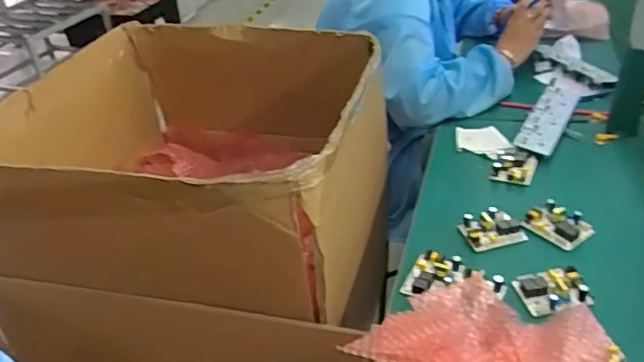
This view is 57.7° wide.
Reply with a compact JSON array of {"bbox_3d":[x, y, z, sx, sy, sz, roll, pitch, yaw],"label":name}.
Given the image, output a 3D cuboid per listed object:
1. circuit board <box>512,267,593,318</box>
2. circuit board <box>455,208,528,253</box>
[{"bbox_3d":[0.298,0.145,0.753,0.079,0.029,0.062,-8,35,-4],"label":"circuit board"},{"bbox_3d":[0.251,0.070,0.872,0.082,0.021,0.067,-10,35,-6],"label":"circuit board"}]

